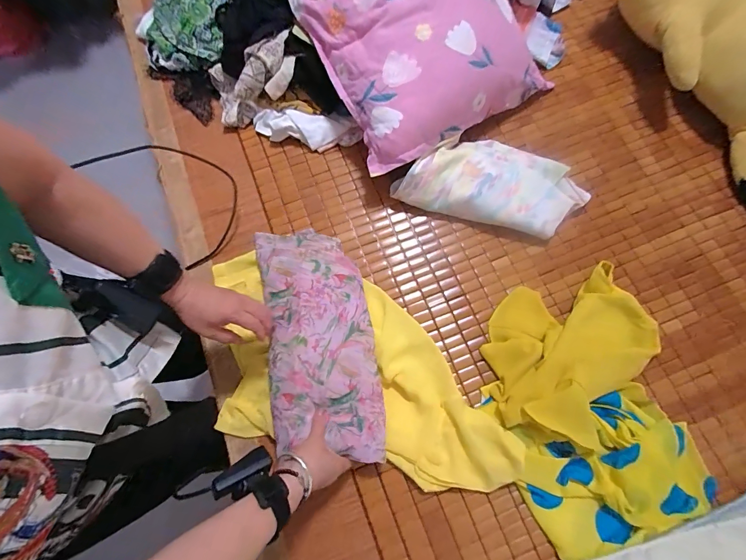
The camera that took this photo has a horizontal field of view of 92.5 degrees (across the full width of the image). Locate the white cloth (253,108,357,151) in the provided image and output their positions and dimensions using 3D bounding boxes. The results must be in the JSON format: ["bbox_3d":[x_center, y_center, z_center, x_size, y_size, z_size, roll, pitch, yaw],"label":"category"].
[{"bbox_3d":[-0.137,-0.295,0.703,0.204,0.042,0.064,2,76,4],"label":"white cloth"}]

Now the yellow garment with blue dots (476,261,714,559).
[{"bbox_3d":[0.325,0.180,0.539,0.313,0.077,0.371,-20,78,-2],"label":"yellow garment with blue dots"}]

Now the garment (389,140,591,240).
[{"bbox_3d":[0.219,-0.185,0.652,0.341,0.059,0.167,16,73,8],"label":"garment"}]

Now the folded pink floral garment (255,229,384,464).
[{"bbox_3d":[-0.085,0.090,0.556,0.166,0.047,0.356,-16,70,-2],"label":"folded pink floral garment"}]

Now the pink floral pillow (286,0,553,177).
[{"bbox_3d":[0.016,-0.542,0.617,0.365,0.123,0.624,-30,93,2],"label":"pink floral pillow"}]

